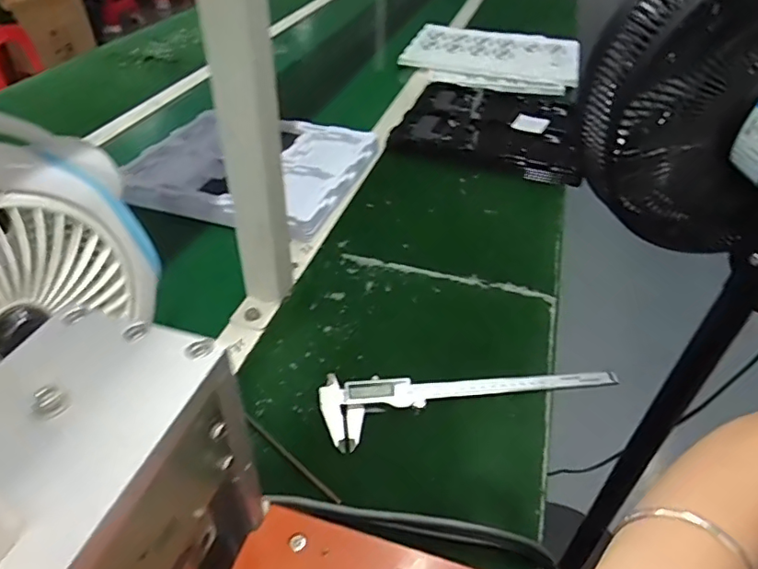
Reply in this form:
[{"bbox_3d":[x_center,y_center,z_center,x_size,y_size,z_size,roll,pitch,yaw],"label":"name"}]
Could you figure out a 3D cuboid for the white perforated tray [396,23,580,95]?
[{"bbox_3d":[0.261,-0.533,1.238,0.385,0.034,0.340,16,41,15],"label":"white perforated tray"}]

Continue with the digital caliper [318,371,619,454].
[{"bbox_3d":[0.089,0.103,0.505,0.283,0.012,0.070,-5,40,-10],"label":"digital caliper"}]

